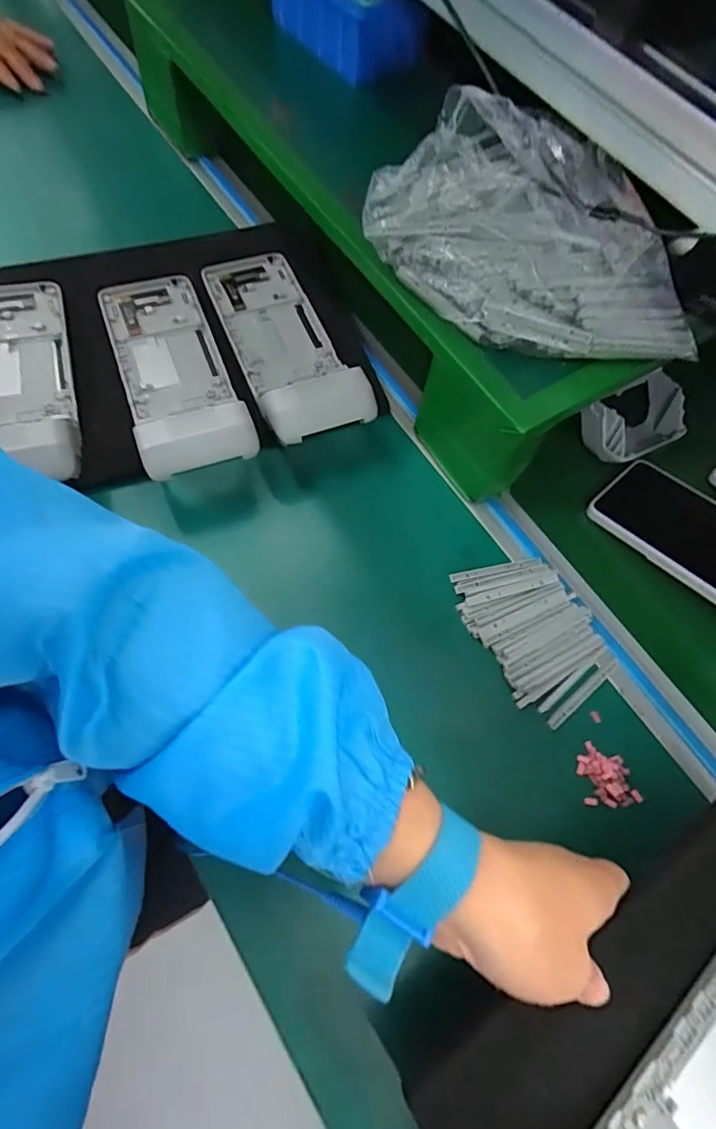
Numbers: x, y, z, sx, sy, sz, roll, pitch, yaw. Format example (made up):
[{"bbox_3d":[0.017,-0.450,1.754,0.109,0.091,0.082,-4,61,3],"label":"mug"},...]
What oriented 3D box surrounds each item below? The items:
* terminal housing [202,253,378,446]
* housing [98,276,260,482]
[{"bbox_3d":[-0.062,-0.189,0.433,0.082,0.048,0.216,-19,65,-11],"label":"terminal housing"},{"bbox_3d":[-0.146,-0.159,0.408,0.079,0.042,0.210,-19,65,-11],"label":"housing"}]

